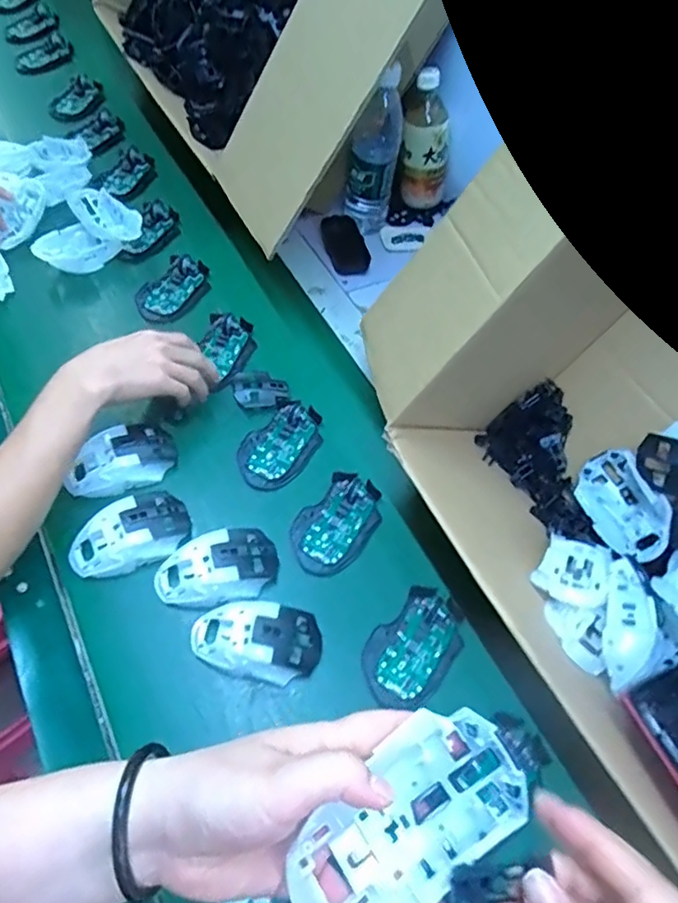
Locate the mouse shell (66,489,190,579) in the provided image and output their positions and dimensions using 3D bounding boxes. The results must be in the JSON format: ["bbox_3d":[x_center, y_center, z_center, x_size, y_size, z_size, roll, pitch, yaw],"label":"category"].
[{"bbox_3d":[-0.206,0.083,0.580,0.117,0.037,0.069,-29,66,-22],"label":"mouse shell"}]

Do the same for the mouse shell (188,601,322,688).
[{"bbox_3d":[-0.075,0.172,0.535,0.116,0.039,0.065,8,57,-2],"label":"mouse shell"}]

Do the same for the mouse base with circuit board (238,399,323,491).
[{"bbox_3d":[-0.065,-0.009,0.663,0.074,0.013,0.113,34,60,14],"label":"mouse base with circuit board"}]

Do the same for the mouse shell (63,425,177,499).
[{"bbox_3d":[-0.232,0.009,0.625,0.109,0.034,0.064,-14,61,-15],"label":"mouse shell"}]

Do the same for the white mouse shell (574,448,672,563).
[{"bbox_3d":[0.281,0.054,0.576,0.032,0.067,0.113,26,40,-41],"label":"white mouse shell"}]

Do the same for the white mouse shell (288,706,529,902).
[{"bbox_3d":[0.033,0.176,0.275,0.111,0.030,0.063,-36,67,-23],"label":"white mouse shell"}]

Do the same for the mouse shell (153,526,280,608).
[{"bbox_3d":[-0.118,0.114,0.569,0.115,0.036,0.068,-10,60,-12],"label":"mouse shell"}]

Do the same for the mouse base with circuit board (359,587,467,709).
[{"bbox_3d":[0.071,0.181,0.550,0.072,0.019,0.114,34,60,14],"label":"mouse base with circuit board"}]

